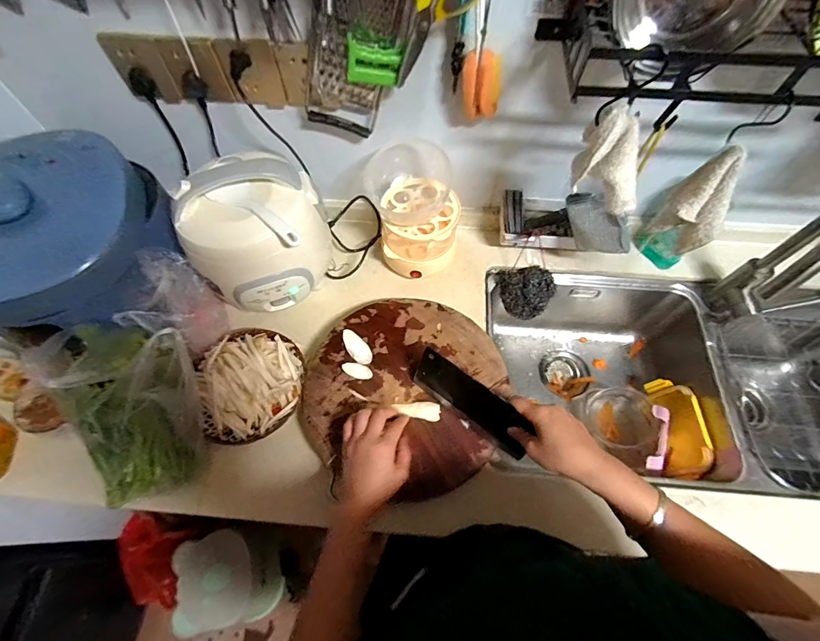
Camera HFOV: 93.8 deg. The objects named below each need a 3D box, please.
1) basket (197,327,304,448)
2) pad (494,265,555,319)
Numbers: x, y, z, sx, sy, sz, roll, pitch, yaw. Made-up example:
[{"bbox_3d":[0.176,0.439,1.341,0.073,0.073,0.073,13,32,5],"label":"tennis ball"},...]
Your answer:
[{"bbox_3d":[-0.265,0.092,0.629,0.167,0.060,0.191,-13,63,-7],"label":"basket"},{"bbox_3d":[0.229,-0.061,0.763,0.102,0.064,0.092,-2,63,-1],"label":"pad"}]

